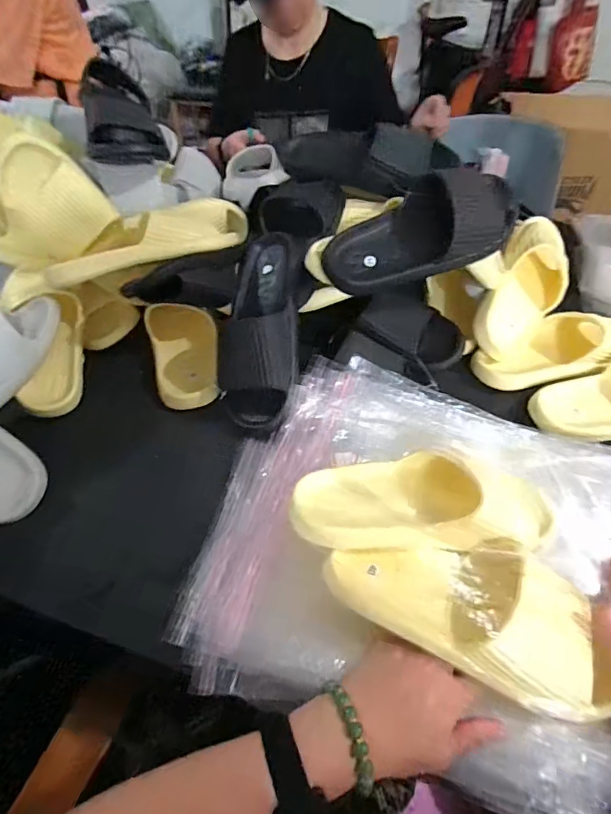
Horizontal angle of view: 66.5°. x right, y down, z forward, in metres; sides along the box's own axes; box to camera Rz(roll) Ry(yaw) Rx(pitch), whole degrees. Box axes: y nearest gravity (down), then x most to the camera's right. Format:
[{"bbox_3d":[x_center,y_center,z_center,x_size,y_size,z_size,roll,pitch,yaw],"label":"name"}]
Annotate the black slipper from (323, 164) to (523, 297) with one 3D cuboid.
[{"bbox_3d":[0.144,-0.212,0.575,0.256,0.085,0.111,-24,94,-1],"label":"black slipper"}]

